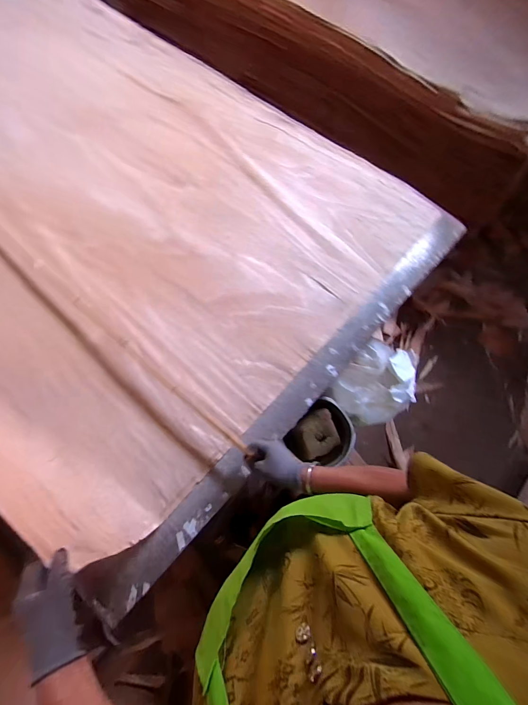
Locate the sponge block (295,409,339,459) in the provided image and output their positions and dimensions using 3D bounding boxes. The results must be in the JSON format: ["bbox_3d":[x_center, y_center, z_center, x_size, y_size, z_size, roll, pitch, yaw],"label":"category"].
[{"bbox_3d":[0.133,0.199,0.742,0.097,0.030,0.096,-21,72,-8],"label":"sponge block"}]

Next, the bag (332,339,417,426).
[{"bbox_3d":[0.302,0.080,0.788,0.236,0.104,0.185,-37,75,-13],"label":"bag"}]

